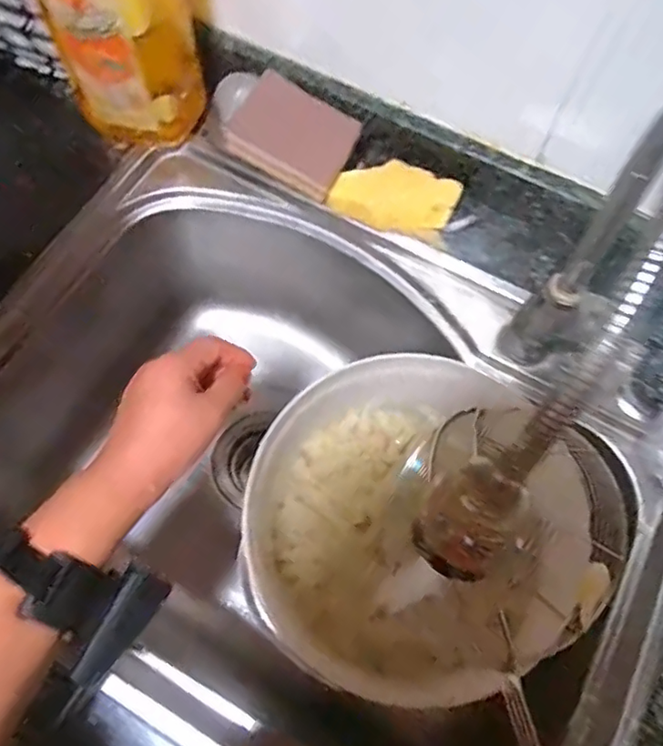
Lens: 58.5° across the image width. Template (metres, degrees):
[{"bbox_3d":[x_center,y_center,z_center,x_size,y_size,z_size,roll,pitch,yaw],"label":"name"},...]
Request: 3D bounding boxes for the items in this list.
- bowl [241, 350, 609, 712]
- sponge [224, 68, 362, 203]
[{"bbox_3d":[0.069,0.113,0.461,0.268,0.094,0.242,-12,68,-7],"label":"bowl"},{"bbox_3d":[-0.036,-0.207,0.515,0.102,0.017,0.074,30,108,-3],"label":"sponge"}]

